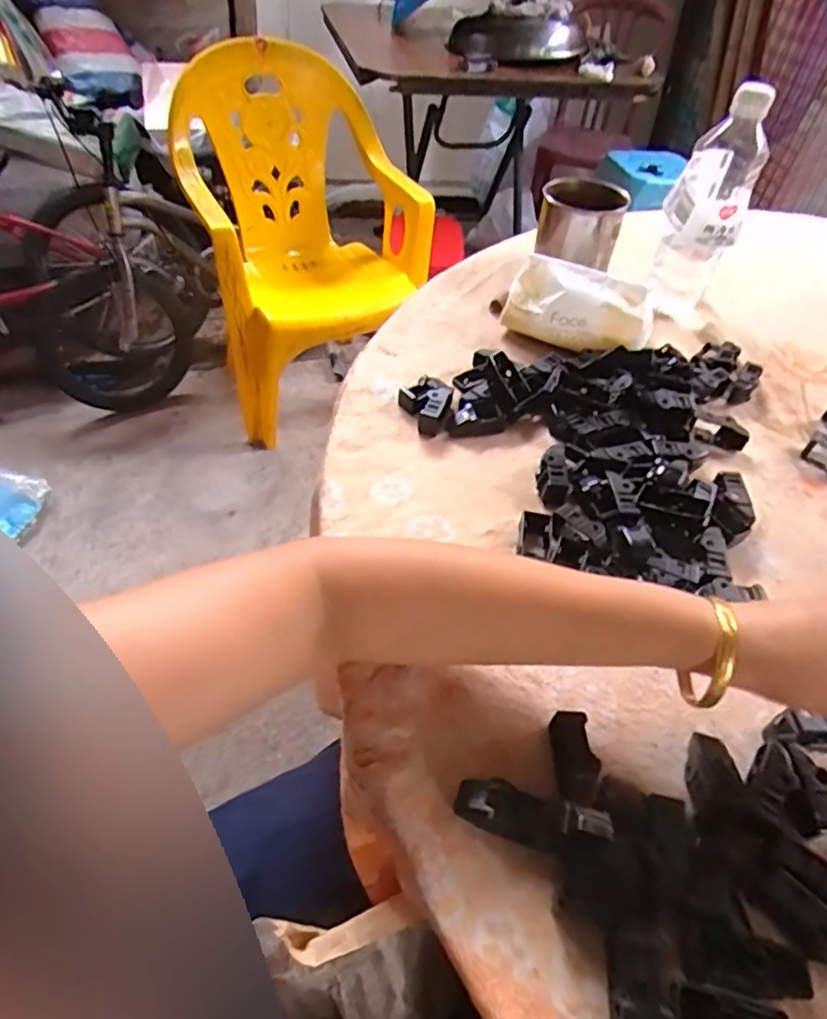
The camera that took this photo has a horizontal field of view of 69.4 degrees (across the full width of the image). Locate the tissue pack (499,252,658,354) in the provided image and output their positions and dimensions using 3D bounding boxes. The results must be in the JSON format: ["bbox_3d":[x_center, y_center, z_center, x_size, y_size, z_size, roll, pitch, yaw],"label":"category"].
[{"bbox_3d":[0.165,-0.203,0.598,0.143,0.053,0.058,22,51,15],"label":"tissue pack"}]

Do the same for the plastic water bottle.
[{"bbox_3d":[0.303,-0.306,0.631,0.076,0.221,0.077,22,51,15],"label":"plastic water bottle"}]

